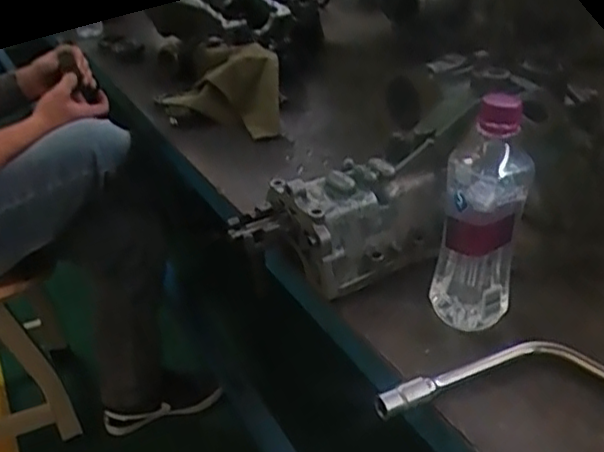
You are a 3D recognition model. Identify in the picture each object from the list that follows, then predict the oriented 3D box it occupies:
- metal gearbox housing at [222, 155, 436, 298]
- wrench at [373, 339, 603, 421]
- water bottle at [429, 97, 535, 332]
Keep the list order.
[{"bbox_3d":[0.036,0.003,0.607,0.200,0.096,0.094,-13,32,-16],"label":"metal gearbox housing"},{"bbox_3d":[0.231,0.106,0.503,0.352,0.021,0.079,-15,33,-20],"label":"wrench"},{"bbox_3d":[0.145,-0.004,0.515,0.066,0.198,0.055,8,33,17],"label":"water bottle"}]

